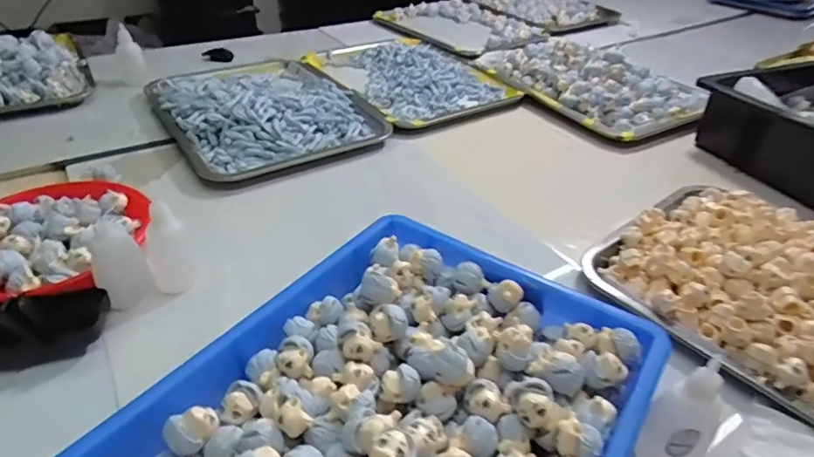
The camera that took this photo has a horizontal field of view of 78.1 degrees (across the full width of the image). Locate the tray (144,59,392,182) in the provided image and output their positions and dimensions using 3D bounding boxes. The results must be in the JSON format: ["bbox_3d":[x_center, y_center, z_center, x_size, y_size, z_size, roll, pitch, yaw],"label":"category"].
[{"bbox_3d":[-0.214,-0.189,0.730,0.261,0.040,0.322,-22,43,-29],"label":"tray"}]

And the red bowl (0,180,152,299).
[{"bbox_3d":[-0.341,0.007,0.472,0.173,0.045,0.173,1,37,-1],"label":"red bowl"}]

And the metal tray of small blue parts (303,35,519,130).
[{"bbox_3d":[-0.006,-0.279,0.871,0.246,0.029,0.363,-22,43,-28],"label":"metal tray of small blue parts"}]

